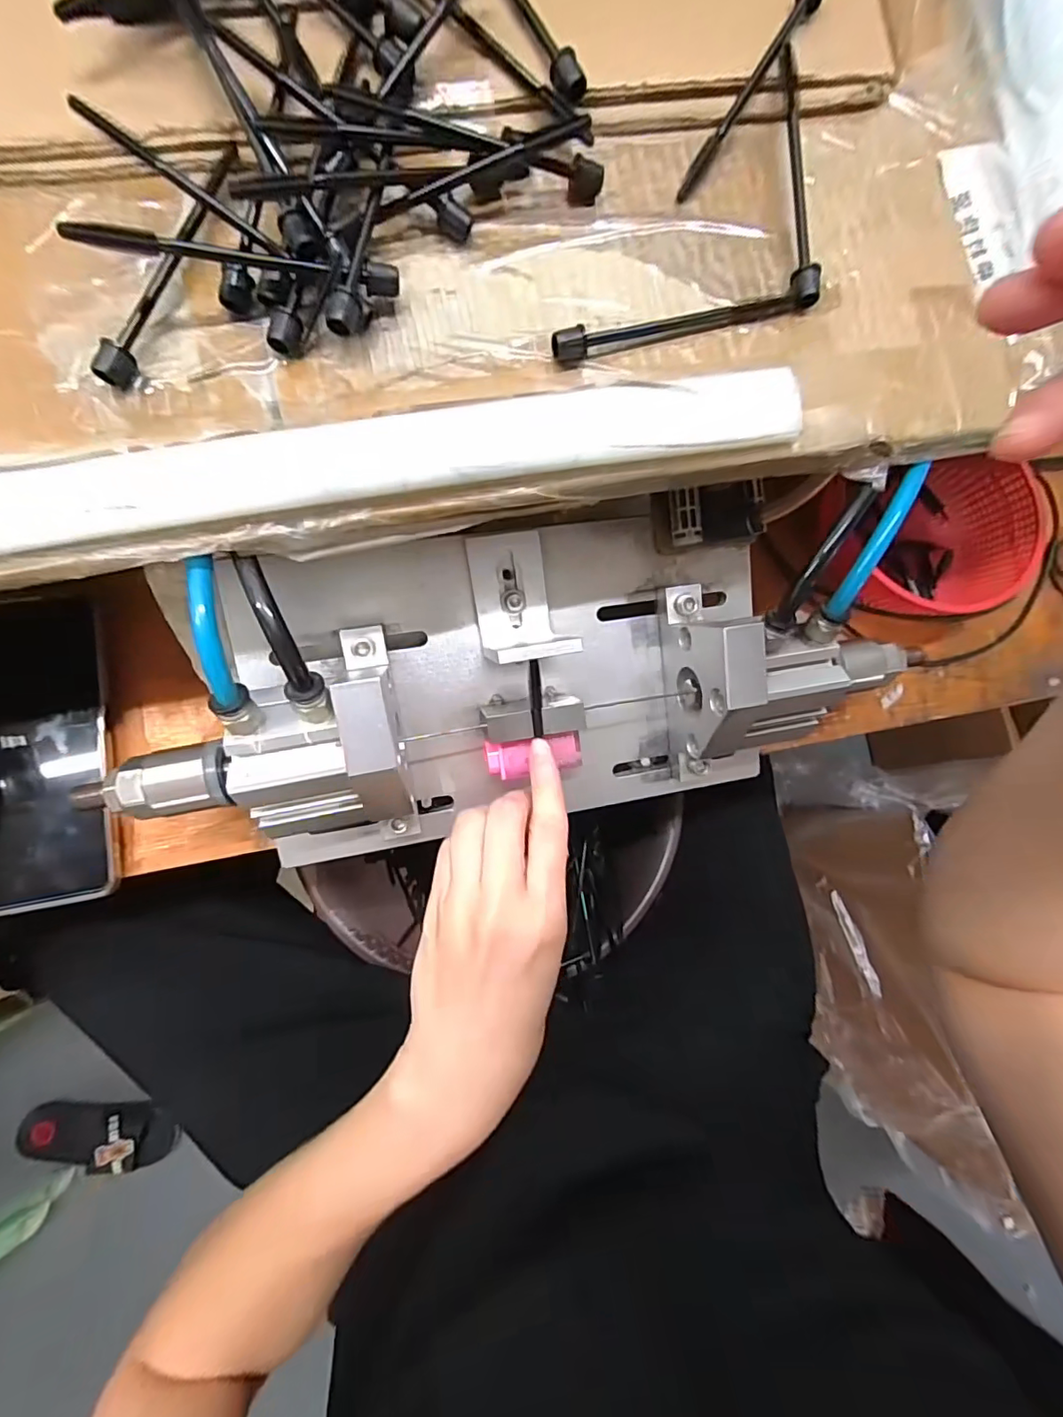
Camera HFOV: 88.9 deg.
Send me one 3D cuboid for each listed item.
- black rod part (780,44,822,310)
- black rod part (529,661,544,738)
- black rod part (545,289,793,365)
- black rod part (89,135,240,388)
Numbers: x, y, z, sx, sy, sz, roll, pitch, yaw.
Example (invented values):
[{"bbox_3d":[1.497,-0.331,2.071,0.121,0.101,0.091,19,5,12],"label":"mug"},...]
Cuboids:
[{"bbox_3d":[0.106,-0.211,0.217,0.008,0.013,0.100,-3,85,-6],"label":"black rod part"},{"bbox_3d":[0.002,-0.005,0.263,0.005,0.004,0.037,-5,100,-6],"label":"black rod part"},{"bbox_3d":[0.057,-0.149,0.208,0.102,0.011,0.009,-18,87,-7],"label":"black rod part"},{"bbox_3d":[-0.128,-0.162,0.192,0.008,0.011,0.104,19,84,-3],"label":"black rod part"}]

